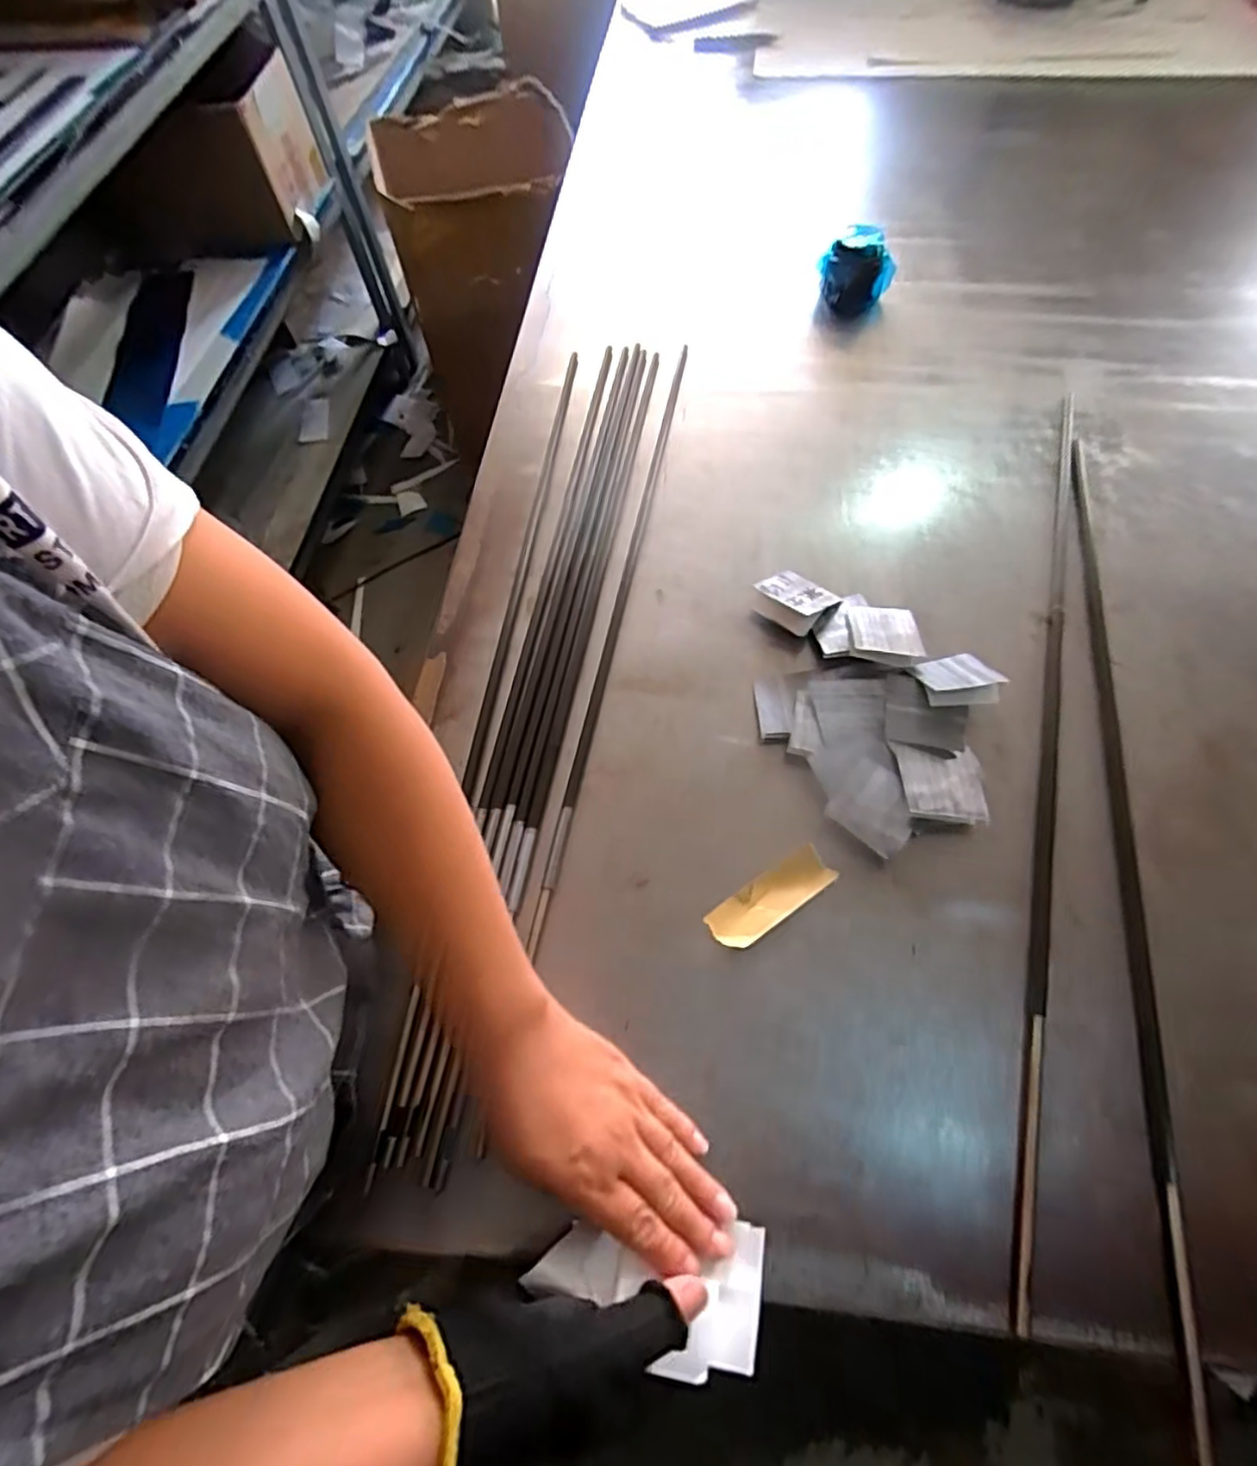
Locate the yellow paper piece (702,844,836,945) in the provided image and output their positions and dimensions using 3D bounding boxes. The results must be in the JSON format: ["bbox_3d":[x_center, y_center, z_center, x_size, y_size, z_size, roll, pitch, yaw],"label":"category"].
[{"bbox_3d":[0.093,0.109,0.432,0.086,0.010,0.031,-33,67,-12],"label":"yellow paper piece"}]

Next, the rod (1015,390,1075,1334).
[{"bbox_3d":[0.309,0.002,0.476,0.016,0.013,0.694,15,66,10],"label":"rod"}]

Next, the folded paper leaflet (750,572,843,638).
[{"bbox_3d":[0.135,-0.111,0.532,0.056,0.021,0.050,38,72,19],"label":"folded paper leaflet"}]

